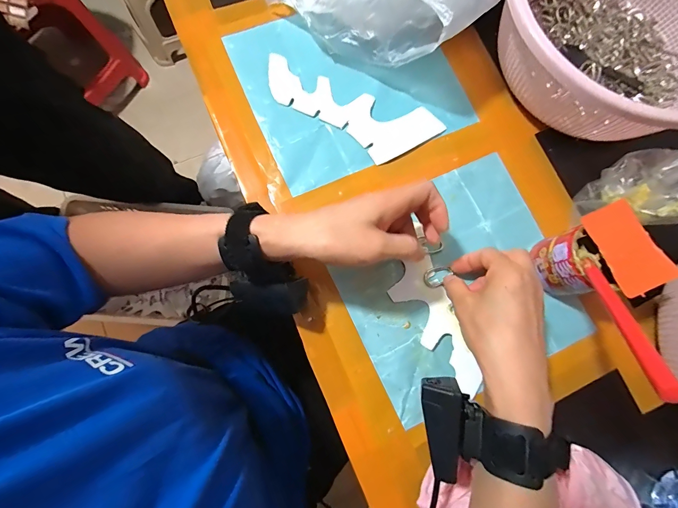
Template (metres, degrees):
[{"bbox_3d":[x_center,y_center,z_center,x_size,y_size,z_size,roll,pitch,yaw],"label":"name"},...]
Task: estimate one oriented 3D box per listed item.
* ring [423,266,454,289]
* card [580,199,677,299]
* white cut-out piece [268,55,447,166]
[{"bbox_3d":[0.106,0.024,0.347,0.032,0.004,0.021,-27,80,-6],"label":"ring"},{"bbox_3d":[0.254,-0.006,0.287,0.048,0.004,0.079,-26,79,-2],"label":"card"},{"bbox_3d":[0.008,-0.163,0.381,0.209,0.008,0.073,23,82,4],"label":"white cut-out piece"}]

